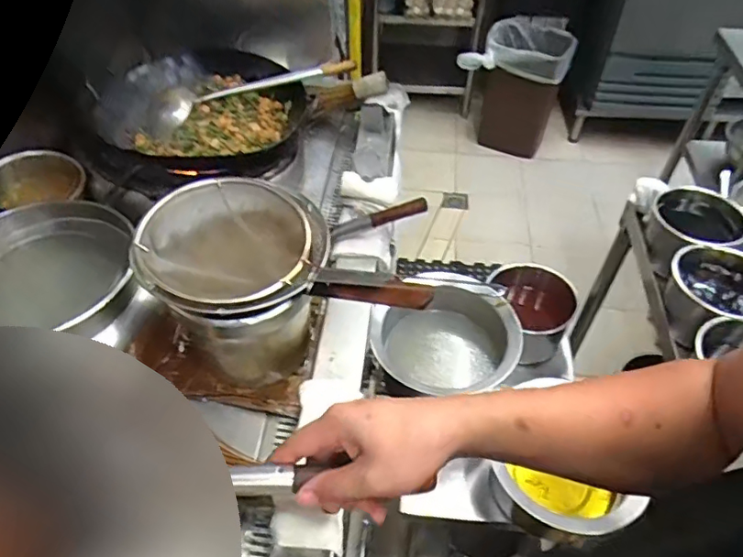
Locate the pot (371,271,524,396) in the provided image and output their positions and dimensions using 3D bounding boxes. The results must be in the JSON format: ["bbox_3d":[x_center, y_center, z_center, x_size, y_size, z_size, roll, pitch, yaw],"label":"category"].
[{"bbox_3d":[0.138,0.113,1.043,0.274,0.125,0.244,-4,48,-4],"label":"pot"}]

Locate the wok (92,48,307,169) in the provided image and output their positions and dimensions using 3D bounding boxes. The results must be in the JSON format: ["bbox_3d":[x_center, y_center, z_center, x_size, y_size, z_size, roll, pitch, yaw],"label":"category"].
[{"bbox_3d":[-0.365,-0.352,1.135,0.382,0.102,0.378,0,47,0],"label":"wok"}]

